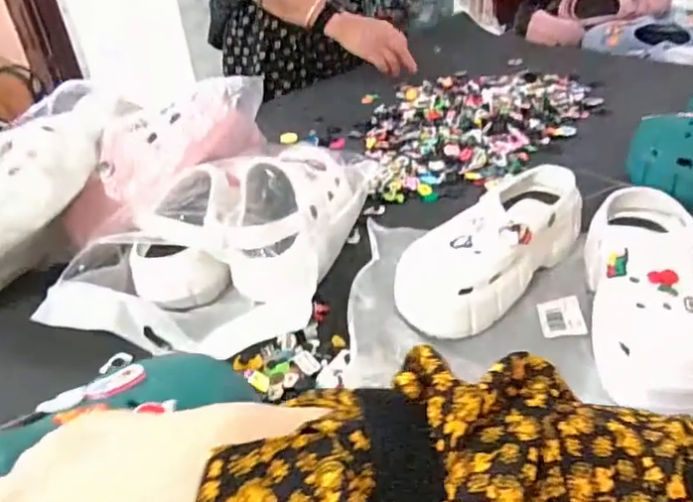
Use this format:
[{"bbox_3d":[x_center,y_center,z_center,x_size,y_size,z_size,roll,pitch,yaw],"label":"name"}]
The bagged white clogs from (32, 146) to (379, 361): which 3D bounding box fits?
[{"bbox_3d":[-0.134,-0.028,0.668,0.217,0.109,0.362,10,38,21],"label":"bagged white clogs"}]

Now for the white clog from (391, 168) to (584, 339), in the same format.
[{"bbox_3d":[0.156,-0.008,0.620,0.097,0.092,0.247,27,46,37],"label":"white clog"}]

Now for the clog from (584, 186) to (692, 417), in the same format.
[{"bbox_3d":[0.285,0.027,0.531,0.118,0.084,0.241,8,37,18],"label":"clog"}]

